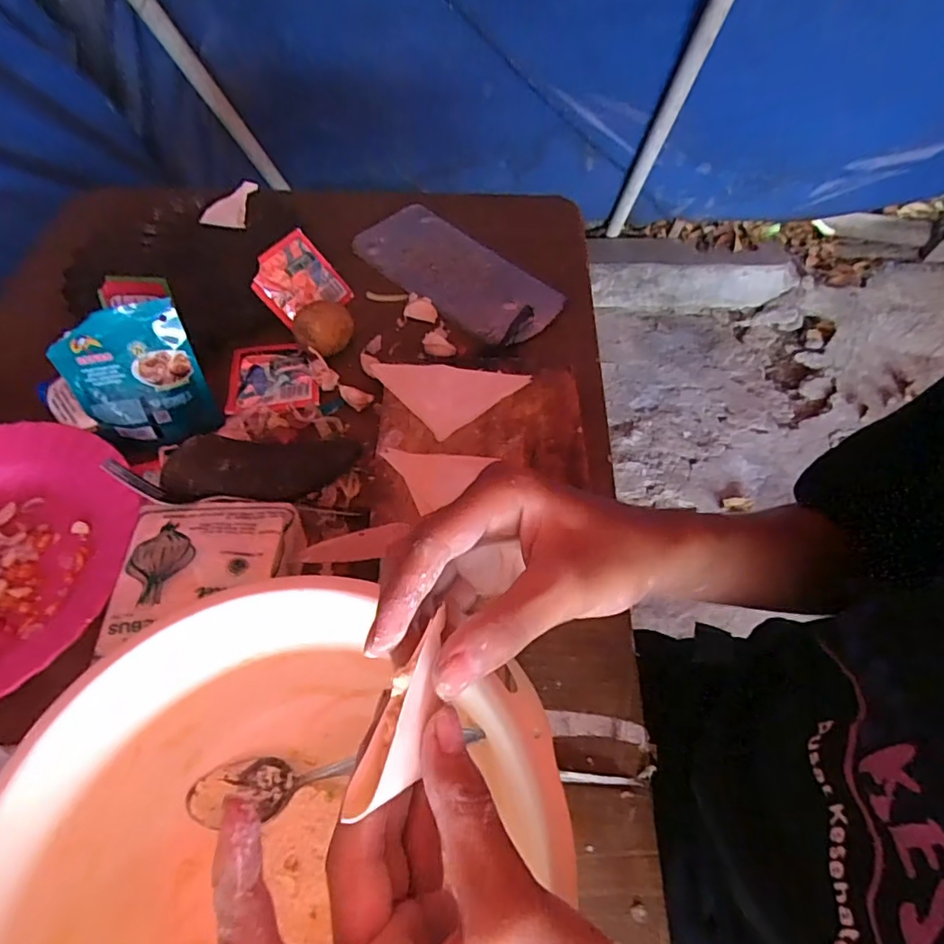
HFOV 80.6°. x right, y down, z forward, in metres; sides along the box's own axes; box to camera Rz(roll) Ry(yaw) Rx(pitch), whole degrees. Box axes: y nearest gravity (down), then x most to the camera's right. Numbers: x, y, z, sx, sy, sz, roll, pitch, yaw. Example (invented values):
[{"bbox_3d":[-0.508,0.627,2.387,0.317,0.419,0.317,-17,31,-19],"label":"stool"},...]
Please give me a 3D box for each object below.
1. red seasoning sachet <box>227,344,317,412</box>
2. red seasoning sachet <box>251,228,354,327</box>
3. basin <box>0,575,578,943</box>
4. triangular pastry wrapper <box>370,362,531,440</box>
[{"bbox_3d":[-0.176,-0.087,0.495,0.077,0.007,0.076,-7,57,-5],"label":"red seasoning sachet"},{"bbox_3d":[-0.163,-0.179,0.527,0.076,0.009,0.077,49,60,-22],"label":"red seasoning sachet"},{"bbox_3d":[-0.091,0.186,0.263,0.224,0.100,0.235,0,57,-1],"label":"basin"},{"bbox_3d":[-0.021,-0.060,0.463,0.125,0.007,0.070,6,59,2],"label":"triangular pastry wrapper"}]

